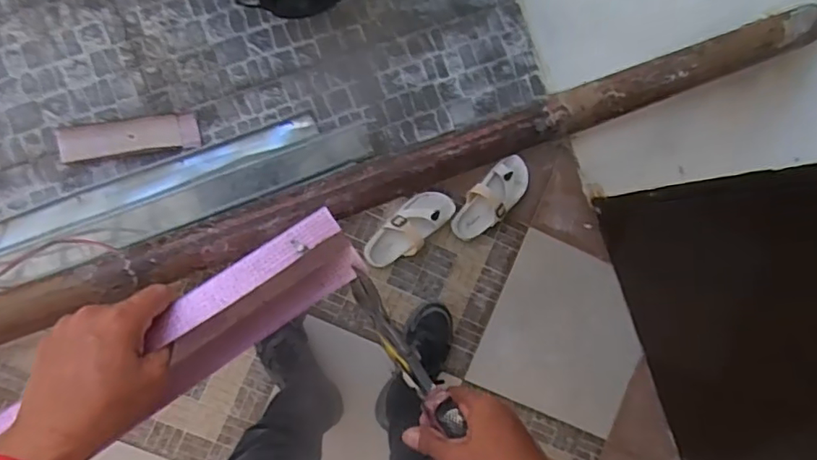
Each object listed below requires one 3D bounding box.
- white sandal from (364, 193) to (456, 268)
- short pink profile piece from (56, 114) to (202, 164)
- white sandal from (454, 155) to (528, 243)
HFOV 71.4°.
[{"bbox_3d":[-0.001,-0.001,1.285,0.227,0.060,0.095,-44,96,-5],"label":"white sandal"},{"bbox_3d":[-0.609,-0.199,1.227,0.293,0.030,0.072,-8,92,-8],"label":"short pink profile piece"},{"bbox_3d":[0.190,-0.068,1.309,0.099,0.047,0.222,40,98,-7],"label":"white sandal"}]

